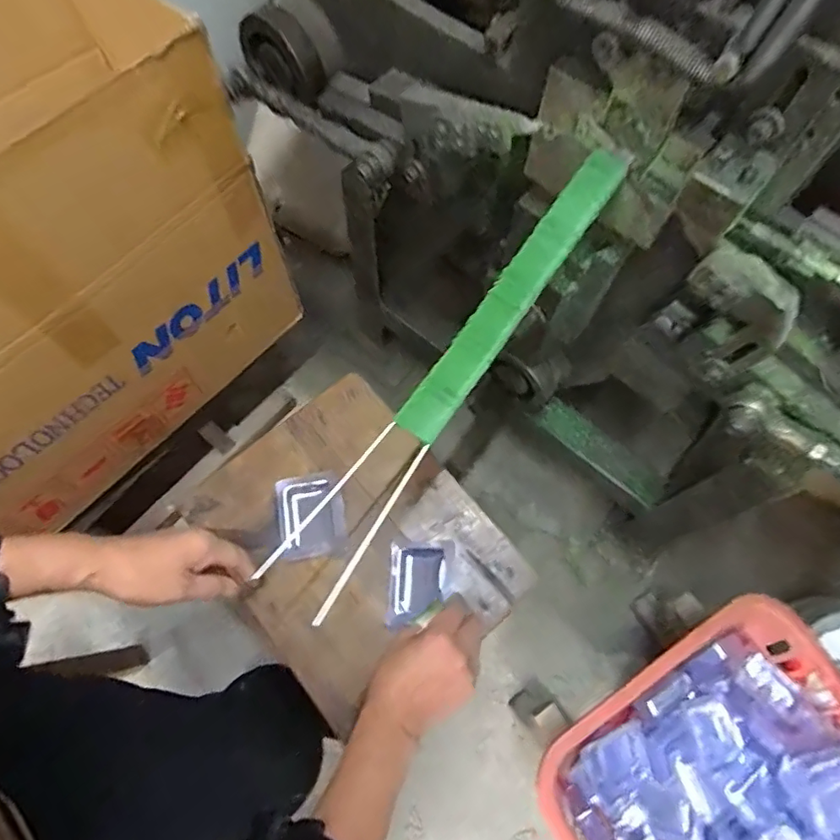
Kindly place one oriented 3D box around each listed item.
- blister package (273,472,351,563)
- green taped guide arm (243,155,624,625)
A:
[{"bbox_3d":[-0.112,0.098,0.551,0.067,0.014,0.083,-9,68,-6],"label":"blister package"},{"bbox_3d":[0.036,-0.051,0.415,0.049,0.023,0.421,33,76,12],"label":"green taped guide arm"}]

